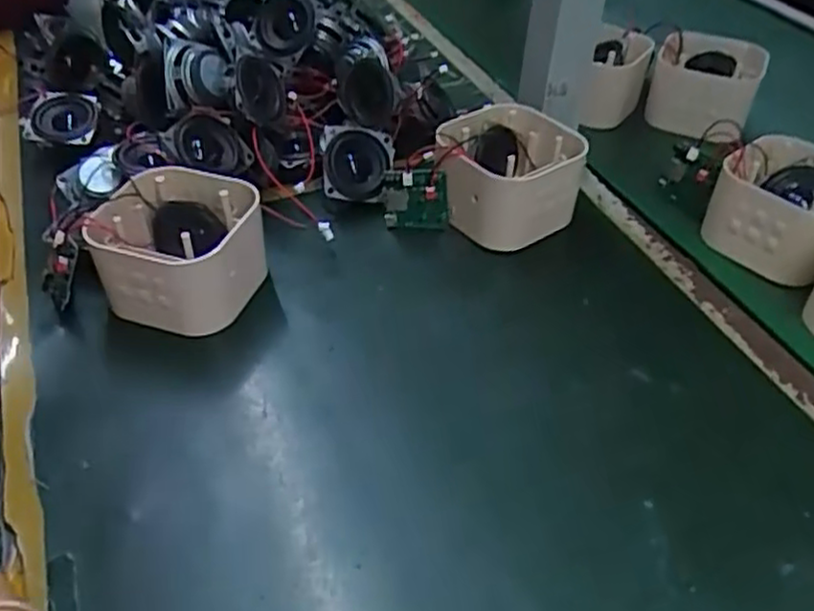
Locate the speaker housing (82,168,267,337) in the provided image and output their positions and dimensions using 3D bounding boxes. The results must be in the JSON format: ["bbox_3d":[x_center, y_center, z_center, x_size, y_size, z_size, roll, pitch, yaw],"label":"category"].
[{"bbox_3d":[-0.140,-0.034,0.459,0.090,0.063,0.082,1,43,-1],"label":"speaker housing"}]

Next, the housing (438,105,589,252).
[{"bbox_3d":[0.072,-0.091,0.520,0.092,0.064,0.083,-29,50,-28],"label":"housing"}]

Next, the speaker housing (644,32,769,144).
[{"bbox_3d":[0.273,-0.204,0.678,0.087,0.063,0.090,17,45,17],"label":"speaker housing"}]

